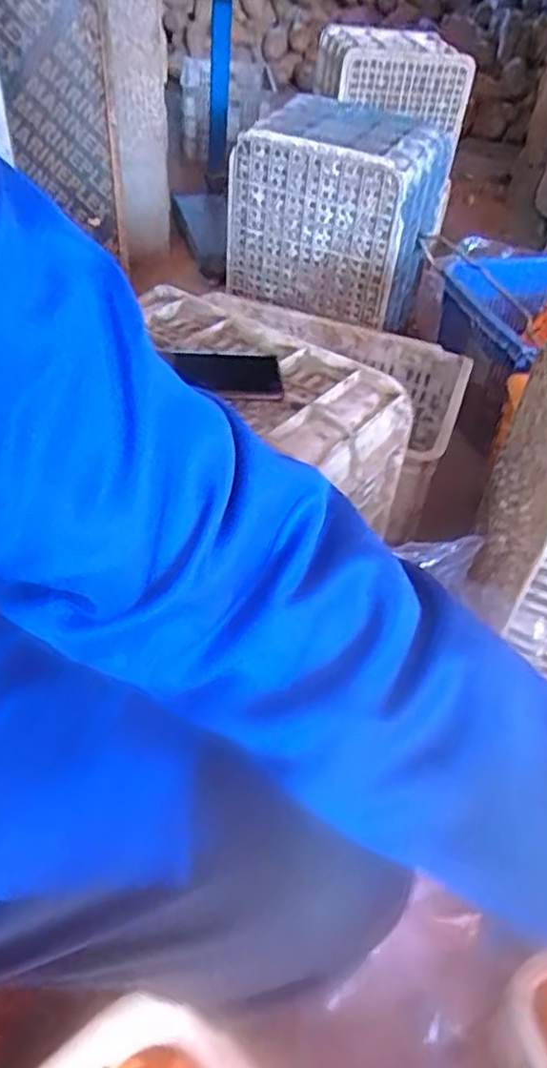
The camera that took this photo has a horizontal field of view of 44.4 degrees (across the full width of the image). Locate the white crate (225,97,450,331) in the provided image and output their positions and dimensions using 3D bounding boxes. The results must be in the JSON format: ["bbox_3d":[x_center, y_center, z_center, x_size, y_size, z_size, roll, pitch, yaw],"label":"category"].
[{"bbox_3d":[0.130,-0.658,1.369,0.354,0.304,0.307,23,47,18],"label":"white crate"}]

